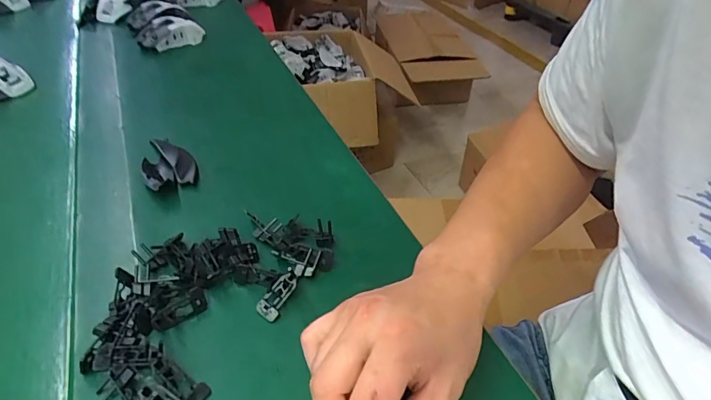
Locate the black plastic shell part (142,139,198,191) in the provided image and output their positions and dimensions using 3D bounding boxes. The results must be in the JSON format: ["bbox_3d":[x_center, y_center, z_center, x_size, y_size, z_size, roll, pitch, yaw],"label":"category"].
[{"bbox_3d":[-0.205,-0.040,0.486,0.053,0.020,0.093,-15,46,-22],"label":"black plastic shell part"}]

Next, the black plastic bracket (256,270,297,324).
[{"bbox_3d":[-0.064,0.078,0.365,0.020,0.006,0.042,26,67,21],"label":"black plastic bracket"}]

